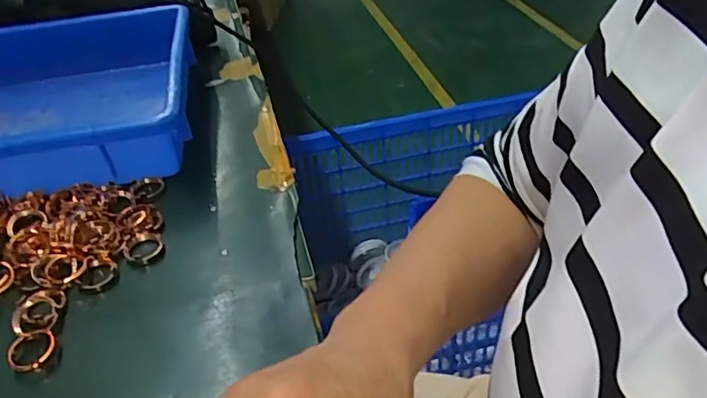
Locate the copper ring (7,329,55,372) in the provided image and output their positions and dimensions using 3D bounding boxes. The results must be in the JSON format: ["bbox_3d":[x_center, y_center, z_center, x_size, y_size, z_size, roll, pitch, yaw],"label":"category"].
[{"bbox_3d":[-0.189,0.088,0.327,0.021,0.008,0.027,32,57,13],"label":"copper ring"}]

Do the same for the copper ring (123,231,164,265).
[{"bbox_3d":[-0.152,0.036,0.403,0.027,0.008,0.026,-2,41,1],"label":"copper ring"}]

